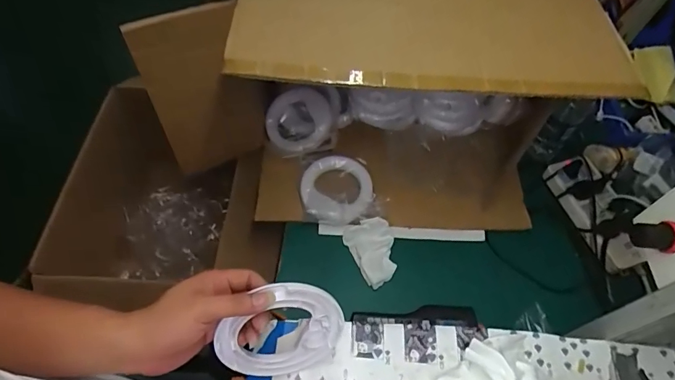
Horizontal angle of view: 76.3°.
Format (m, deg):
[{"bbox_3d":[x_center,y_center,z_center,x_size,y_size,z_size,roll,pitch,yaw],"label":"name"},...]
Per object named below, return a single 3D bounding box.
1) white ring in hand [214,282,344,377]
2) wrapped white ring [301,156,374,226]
[{"bbox_3d":[-0.060,0.157,0.466,0.133,0.142,0.015,-11,34,-7],"label":"white ring in hand"},{"bbox_3d":[0.000,-0.010,0.794,0.126,0.026,0.138,1,58,-2],"label":"wrapped white ring"}]

